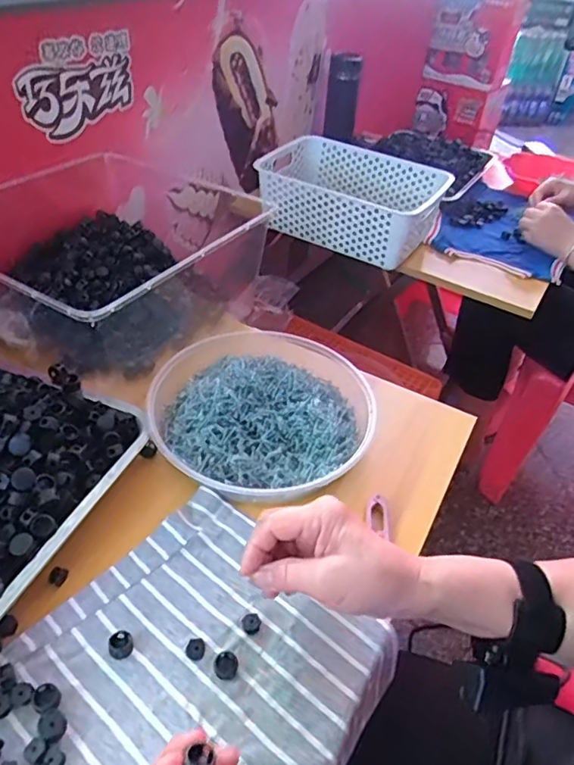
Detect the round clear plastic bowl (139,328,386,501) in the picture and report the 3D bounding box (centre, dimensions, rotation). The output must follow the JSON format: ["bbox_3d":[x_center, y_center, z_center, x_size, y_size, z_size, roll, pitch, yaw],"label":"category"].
[{"bbox_3d":[-0.026,0.018,0.554,0.219,0.059,0.222,3,42,-3],"label":"round clear plastic bowl"}]

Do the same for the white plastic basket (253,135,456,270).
[{"bbox_3d":[0.107,-0.336,0.987,0.324,0.110,0.209,24,45,19],"label":"white plastic basket"}]

